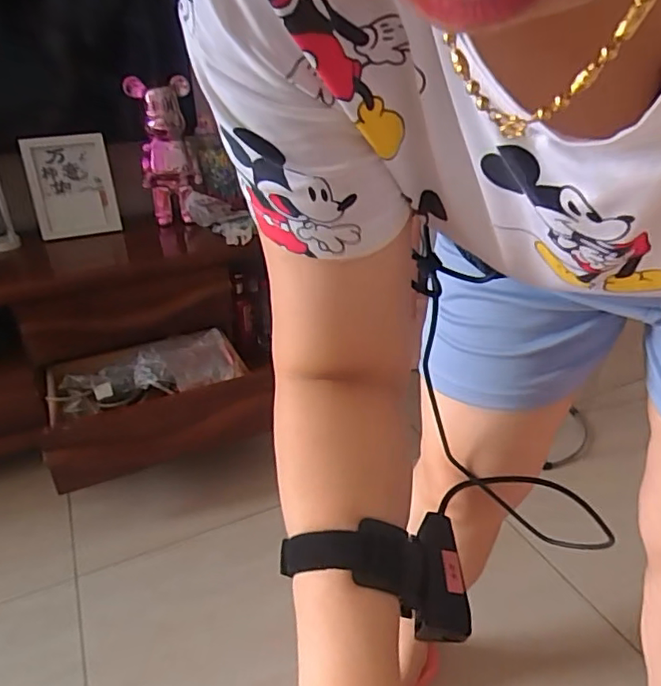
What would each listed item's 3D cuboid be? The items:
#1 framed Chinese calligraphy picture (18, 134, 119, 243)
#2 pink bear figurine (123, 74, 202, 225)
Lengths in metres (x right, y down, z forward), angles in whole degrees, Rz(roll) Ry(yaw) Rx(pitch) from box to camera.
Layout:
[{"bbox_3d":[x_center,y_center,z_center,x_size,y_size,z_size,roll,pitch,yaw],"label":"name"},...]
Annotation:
[{"bbox_3d":[-0.608,-0.368,1.335,0.181,0.224,0.024,-15,18,-29],"label":"framed Chinese calligraphy picture"},{"bbox_3d":[-0.397,-0.468,1.389,0.140,0.322,0.096,-13,30,-19],"label":"pink bear figurine"}]

